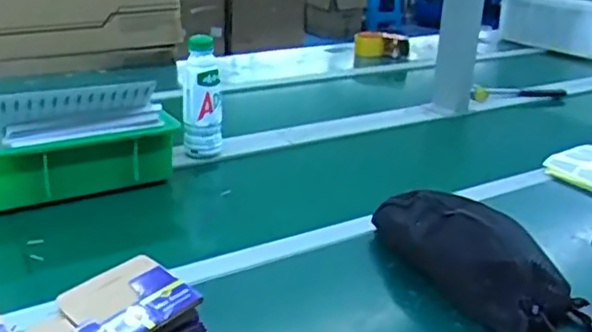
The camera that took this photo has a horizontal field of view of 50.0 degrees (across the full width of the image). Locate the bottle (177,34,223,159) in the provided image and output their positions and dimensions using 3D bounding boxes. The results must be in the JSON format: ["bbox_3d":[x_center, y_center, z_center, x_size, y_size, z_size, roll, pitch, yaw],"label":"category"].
[{"bbox_3d":[-0.163,-0.108,1.087,0.069,0.213,0.082,0,23,-9],"label":"bottle"}]

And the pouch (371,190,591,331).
[{"bbox_3d":[0.206,0.096,0.740,0.108,0.081,0.282,-12,27,-33],"label":"pouch"}]

